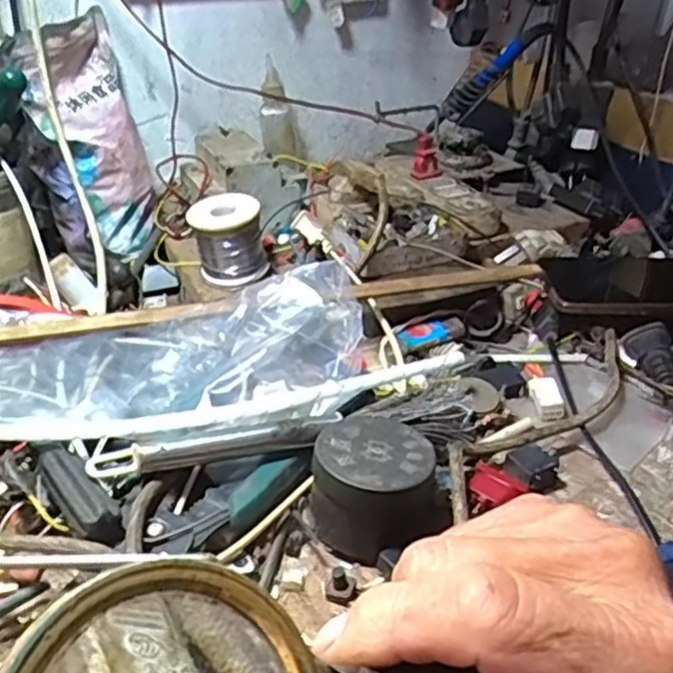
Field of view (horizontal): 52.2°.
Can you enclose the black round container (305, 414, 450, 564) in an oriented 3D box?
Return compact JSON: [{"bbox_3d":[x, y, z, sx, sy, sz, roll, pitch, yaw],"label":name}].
[{"bbox_3d":[0.019,0.075,0.340,0.060,0.048,0.060,1,33,-1],"label":"black round container"}]

